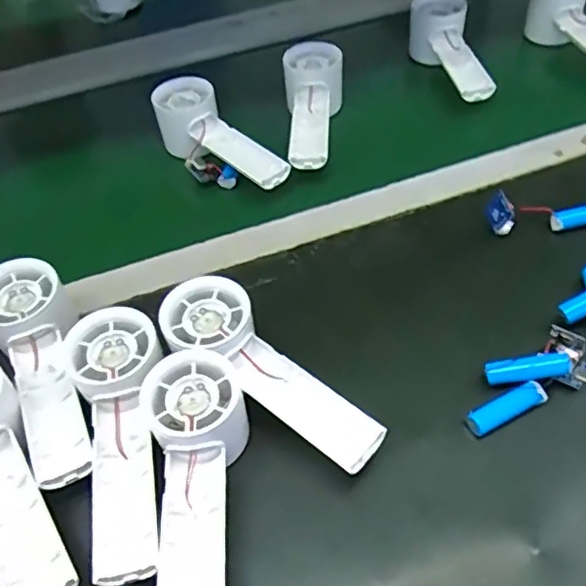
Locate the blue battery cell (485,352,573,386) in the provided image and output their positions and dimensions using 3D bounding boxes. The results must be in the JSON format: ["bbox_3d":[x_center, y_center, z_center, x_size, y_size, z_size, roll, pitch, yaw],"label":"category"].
[{"bbox_3d":[0.150,0.049,0.389,0.050,0.011,0.014,-12,45,20],"label":"blue battery cell"}]

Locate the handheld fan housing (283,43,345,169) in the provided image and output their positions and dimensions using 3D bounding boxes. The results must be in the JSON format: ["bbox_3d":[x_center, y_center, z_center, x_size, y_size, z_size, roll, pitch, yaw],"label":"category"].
[{"bbox_3d":[0.018,-0.180,0.577,0.058,0.047,0.162,0,51,5],"label":"handheld fan housing"}]

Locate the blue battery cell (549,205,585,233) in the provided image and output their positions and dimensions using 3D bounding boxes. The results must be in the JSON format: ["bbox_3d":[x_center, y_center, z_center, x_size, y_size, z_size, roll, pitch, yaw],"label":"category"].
[{"bbox_3d":[0.231,-0.061,0.484,0.053,0.018,0.015,-12,51,-6],"label":"blue battery cell"}]

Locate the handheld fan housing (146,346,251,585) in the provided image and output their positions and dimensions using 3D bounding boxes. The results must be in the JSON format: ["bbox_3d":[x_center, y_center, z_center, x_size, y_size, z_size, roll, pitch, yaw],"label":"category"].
[{"bbox_3d":[-0.056,0.113,0.345,0.059,0.052,0.160,-2,65,1],"label":"handheld fan housing"}]

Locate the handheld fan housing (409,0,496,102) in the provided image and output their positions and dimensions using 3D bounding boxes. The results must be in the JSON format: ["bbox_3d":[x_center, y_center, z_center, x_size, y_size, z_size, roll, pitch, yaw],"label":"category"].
[{"bbox_3d":[0.163,-0.252,0.630,0.055,0.052,0.154,-7,51,-1],"label":"handheld fan housing"}]

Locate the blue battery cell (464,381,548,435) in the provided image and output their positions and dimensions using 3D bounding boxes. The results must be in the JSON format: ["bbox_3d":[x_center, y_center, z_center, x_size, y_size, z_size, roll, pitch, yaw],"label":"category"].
[{"bbox_3d":[0.133,0.072,0.380,0.049,0.015,0.014,-21,53,-12],"label":"blue battery cell"}]

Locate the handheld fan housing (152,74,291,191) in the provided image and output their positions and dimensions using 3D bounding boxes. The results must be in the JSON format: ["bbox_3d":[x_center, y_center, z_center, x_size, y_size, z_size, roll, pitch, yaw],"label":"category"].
[{"bbox_3d":[-0.069,-0.141,0.550,0.059,0.053,0.153,-34,56,-20],"label":"handheld fan housing"}]

